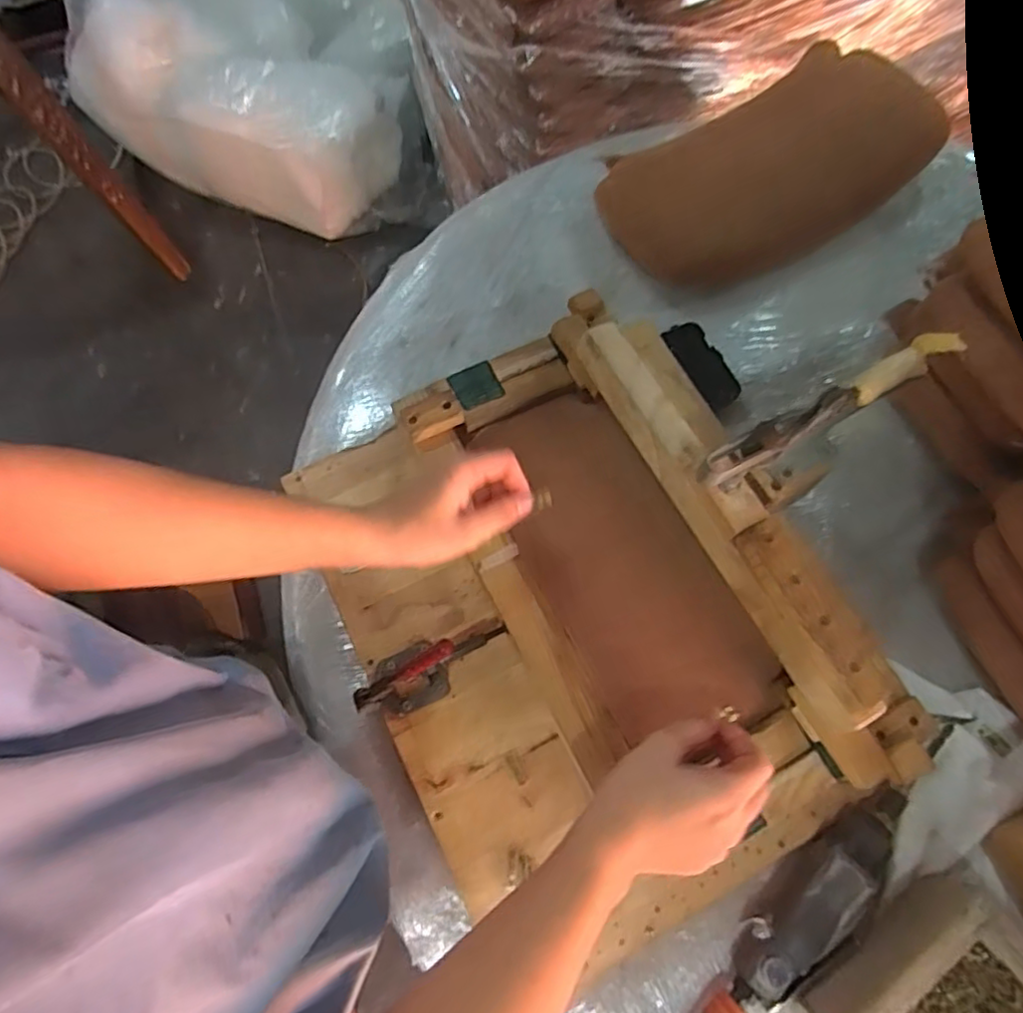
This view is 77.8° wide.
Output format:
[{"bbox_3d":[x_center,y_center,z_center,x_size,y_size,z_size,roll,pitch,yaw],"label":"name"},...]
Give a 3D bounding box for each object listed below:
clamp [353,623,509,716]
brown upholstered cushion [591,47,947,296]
[{"bbox_3d":[-0.073,0.141,0.564,0.143,0.069,0.055,-19,70,-6],"label":"clamp"},{"bbox_3d":[0.308,-0.409,0.758,0.386,0.115,0.204,-28,71,-9],"label":"brown upholstered cushion"}]

